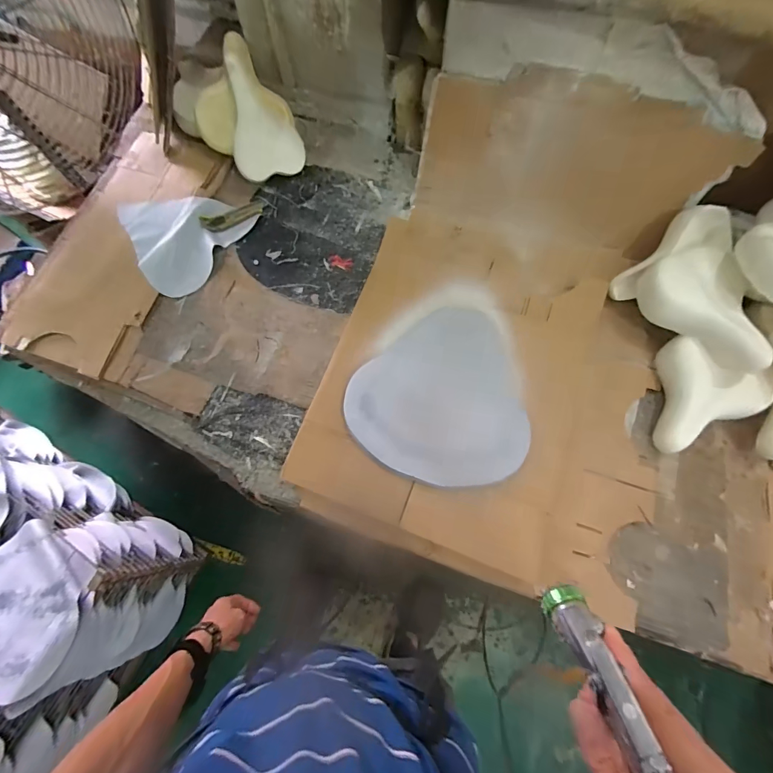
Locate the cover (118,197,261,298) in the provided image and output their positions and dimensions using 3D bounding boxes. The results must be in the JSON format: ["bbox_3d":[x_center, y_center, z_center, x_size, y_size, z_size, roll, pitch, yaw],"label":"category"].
[{"bbox_3d":[-0.479,-0.343,0.830,0.266,0.030,0.243,29,77,9],"label":"cover"}]

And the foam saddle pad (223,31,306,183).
[{"bbox_3d":[-0.311,-0.616,0.834,0.168,0.050,0.299,-32,107,-11],"label":"foam saddle pad"}]

